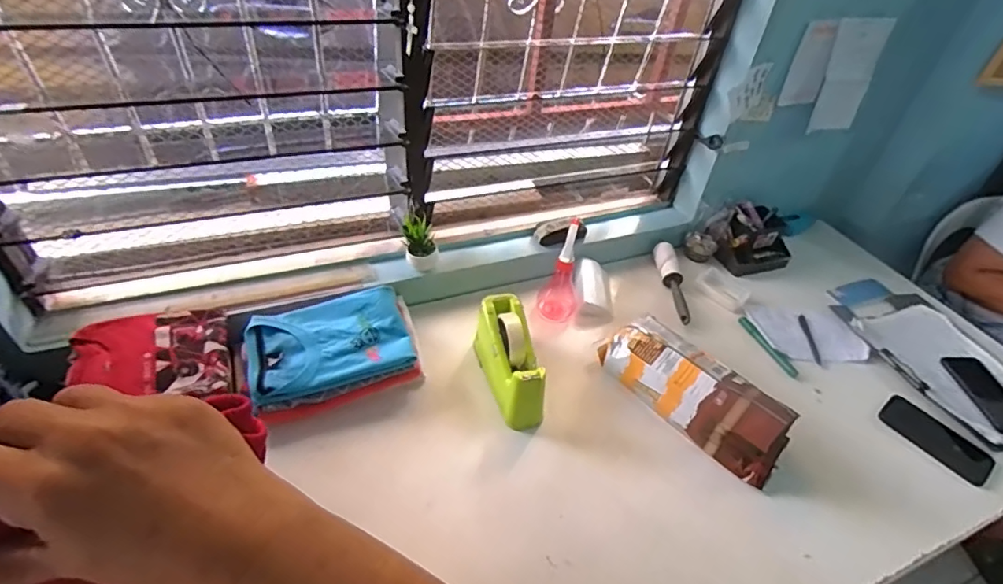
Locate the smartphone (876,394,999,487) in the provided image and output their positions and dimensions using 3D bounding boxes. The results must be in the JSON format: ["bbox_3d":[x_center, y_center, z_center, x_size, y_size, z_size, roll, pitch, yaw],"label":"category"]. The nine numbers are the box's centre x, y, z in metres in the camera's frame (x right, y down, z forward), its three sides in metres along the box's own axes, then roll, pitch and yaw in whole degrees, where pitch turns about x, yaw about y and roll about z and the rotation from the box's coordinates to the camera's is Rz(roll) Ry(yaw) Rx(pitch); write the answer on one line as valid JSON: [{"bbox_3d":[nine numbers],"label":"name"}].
[{"bbox_3d":[0.713,0.240,0.850,0.080,0.012,0.158,-25,51,-30],"label":"smartphone"}]

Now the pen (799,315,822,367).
[{"bbox_3d":[0.597,0.092,1.001,0.016,0.006,0.137,11,42,5],"label":"pen"}]

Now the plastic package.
[{"bbox_3d":[0.302,0.156,0.820,0.109,0.091,0.298,-28,53,-32],"label":"plastic package"}]

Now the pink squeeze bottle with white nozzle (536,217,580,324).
[{"bbox_3d":[0.114,-0.035,0.955,0.067,0.185,0.069,12,42,5],"label":"pink squeeze bottle with white nozzle"}]

